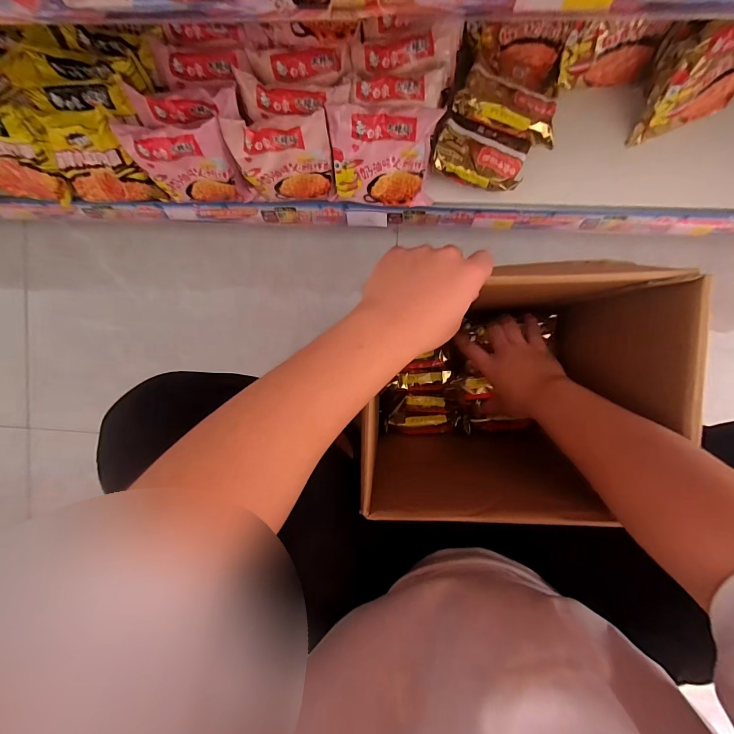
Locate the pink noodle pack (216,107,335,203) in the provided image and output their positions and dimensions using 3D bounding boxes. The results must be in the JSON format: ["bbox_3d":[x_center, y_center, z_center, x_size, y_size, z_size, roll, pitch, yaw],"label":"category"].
[{"bbox_3d":[-0.122,-0.306,0.539,0.140,0.131,0.038,-3,68,3],"label":"pink noodle pack"}]

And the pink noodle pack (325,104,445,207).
[{"bbox_3d":[0.023,-0.309,0.539,0.151,0.136,0.037,2,50,-1],"label":"pink noodle pack"}]

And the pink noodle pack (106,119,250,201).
[{"bbox_3d":[-0.268,-0.307,0.541,0.142,0.125,0.045,1,72,3],"label":"pink noodle pack"}]

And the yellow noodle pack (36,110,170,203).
[{"bbox_3d":[-0.414,-0.320,0.556,0.143,0.139,0.040,9,61,8],"label":"yellow noodle pack"}]

